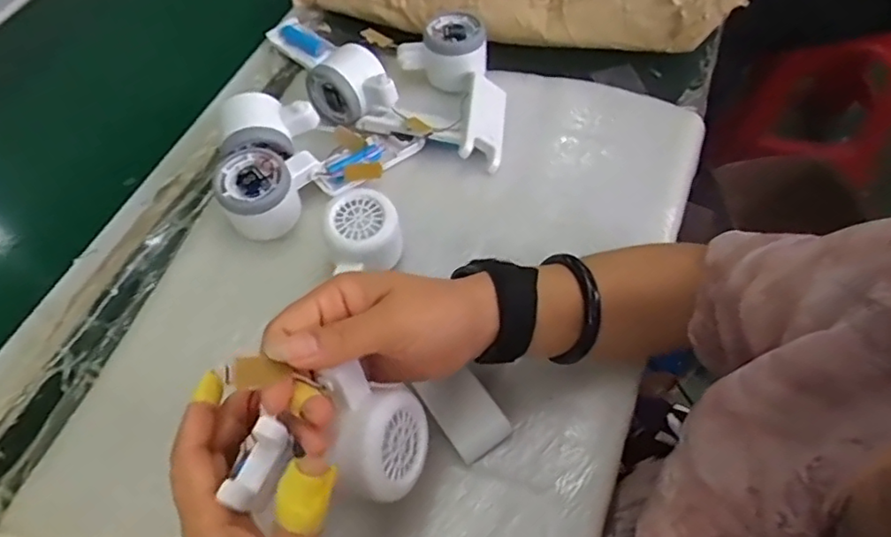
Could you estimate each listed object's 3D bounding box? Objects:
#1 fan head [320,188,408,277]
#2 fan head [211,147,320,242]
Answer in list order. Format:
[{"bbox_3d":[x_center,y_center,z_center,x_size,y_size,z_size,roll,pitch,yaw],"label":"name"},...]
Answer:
[{"bbox_3d":[-0.062,-0.026,0.464,0.057,0.047,0.054,-6,59,0],"label":"fan head"},{"bbox_3d":[-0.141,-0.063,0.490,0.077,0.047,0.063,-12,59,-4],"label":"fan head"}]

